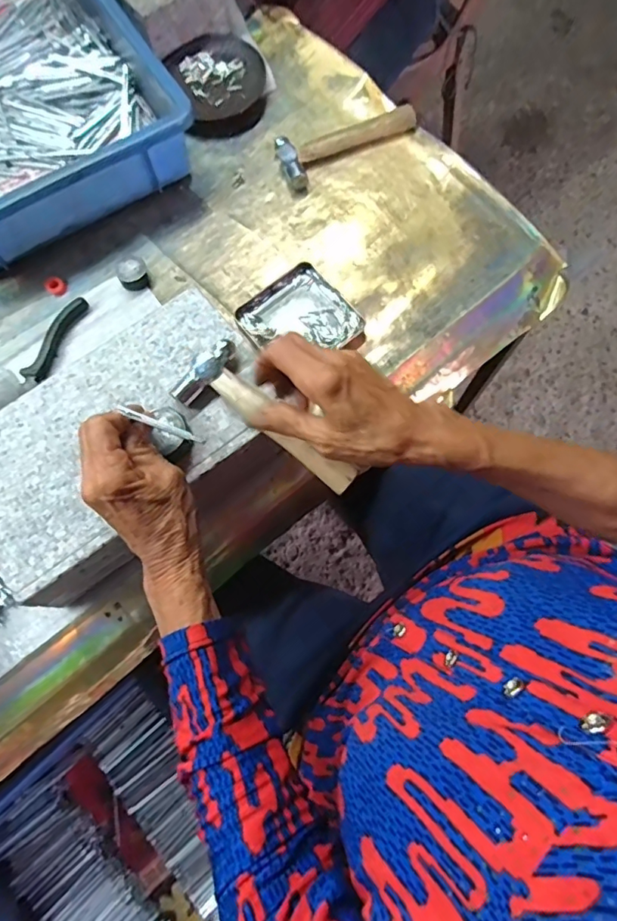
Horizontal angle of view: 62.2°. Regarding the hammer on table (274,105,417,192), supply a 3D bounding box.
[{"bbox_3d":[0.040,-0.350,0.552,0.154,0.017,0.061,-28,76,-6],"label":"hammer on table"}]

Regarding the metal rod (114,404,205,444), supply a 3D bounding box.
[{"bbox_3d":[-0.094,-0.023,0.328,0.058,0.006,0.005,24,77,-6],"label":"metal rod"}]

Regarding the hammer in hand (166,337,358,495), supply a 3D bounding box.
[{"bbox_3d":[-0.031,-0.025,0.384,0.149,0.018,0.057,42,80,9],"label":"hammer in hand"}]

